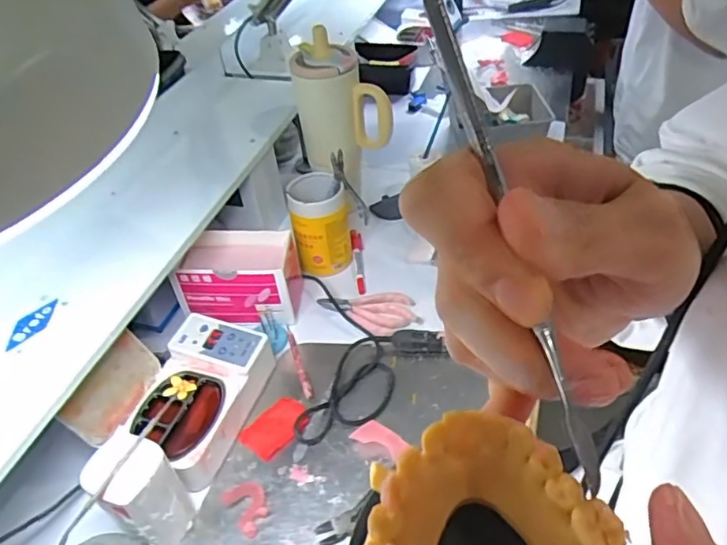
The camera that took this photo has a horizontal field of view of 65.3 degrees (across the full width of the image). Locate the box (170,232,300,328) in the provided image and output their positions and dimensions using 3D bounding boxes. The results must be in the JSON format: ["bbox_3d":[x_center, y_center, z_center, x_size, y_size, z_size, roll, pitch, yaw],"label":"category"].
[{"bbox_3d":[-0.171,0.009,0.785,0.154,0.105,0.090,-3,44,5],"label":"box"}]

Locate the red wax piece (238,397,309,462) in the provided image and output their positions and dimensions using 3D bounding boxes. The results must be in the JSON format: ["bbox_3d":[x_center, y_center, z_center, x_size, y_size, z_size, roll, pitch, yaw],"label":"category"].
[{"bbox_3d":[-0.100,0.177,0.660,0.051,0.007,0.077,25,52,30],"label":"red wax piece"}]

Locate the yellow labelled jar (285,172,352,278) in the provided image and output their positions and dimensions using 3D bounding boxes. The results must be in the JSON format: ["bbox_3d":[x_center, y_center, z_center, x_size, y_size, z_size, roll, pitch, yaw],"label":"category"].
[{"bbox_3d":[-0.064,-0.070,0.834,0.078,0.131,0.081,-4,43,4],"label":"yellow labelled jar"}]

